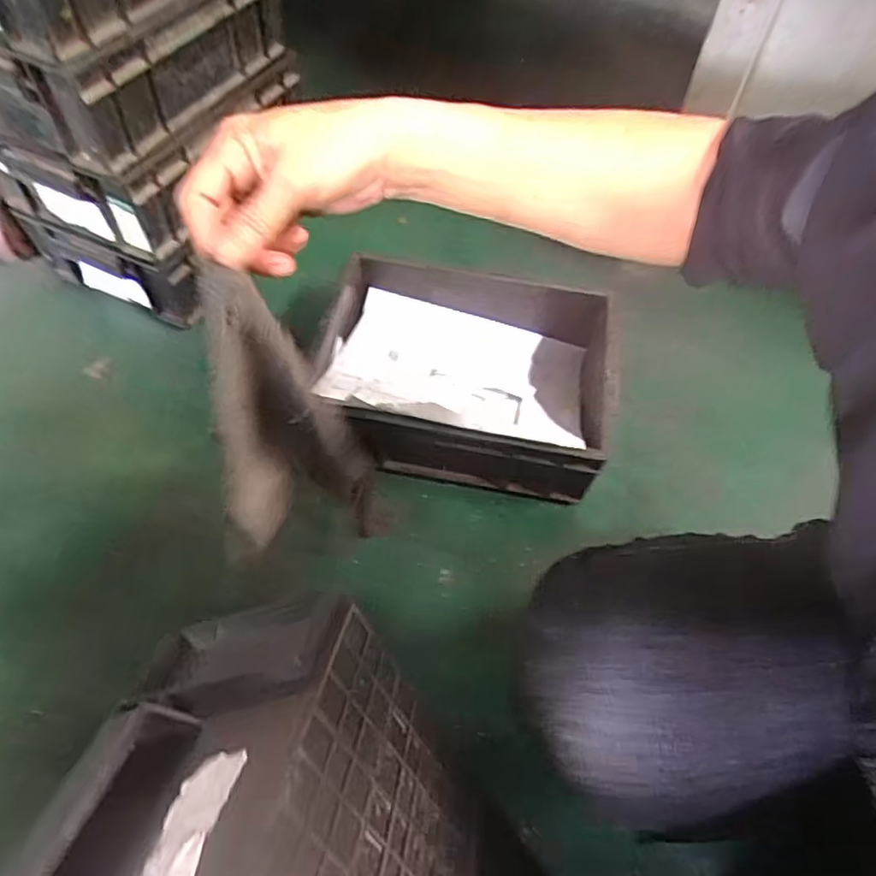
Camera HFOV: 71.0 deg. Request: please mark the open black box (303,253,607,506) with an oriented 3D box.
[{"bbox_3d":[0.026,-0.081,0.741,0.332,0.129,0.246,9,57,4],"label":"open black box"}]

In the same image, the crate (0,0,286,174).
[{"bbox_3d":[-0.385,-0.463,0.704,0.279,0.115,0.322,20,59,11],"label":"crate"}]

